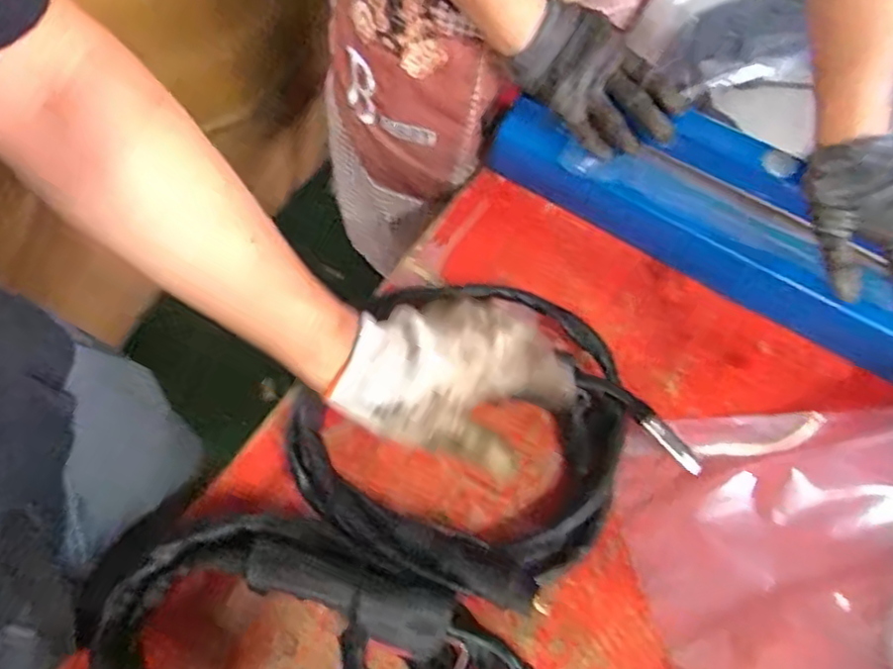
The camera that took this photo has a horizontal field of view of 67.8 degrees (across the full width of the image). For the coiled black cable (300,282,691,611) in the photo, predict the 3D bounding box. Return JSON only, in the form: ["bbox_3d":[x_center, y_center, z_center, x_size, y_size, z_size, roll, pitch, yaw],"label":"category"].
[{"bbox_3d":[0.018,0.077,0.562,0.273,0.045,0.273,-35,67,-13],"label":"coiled black cable"}]

